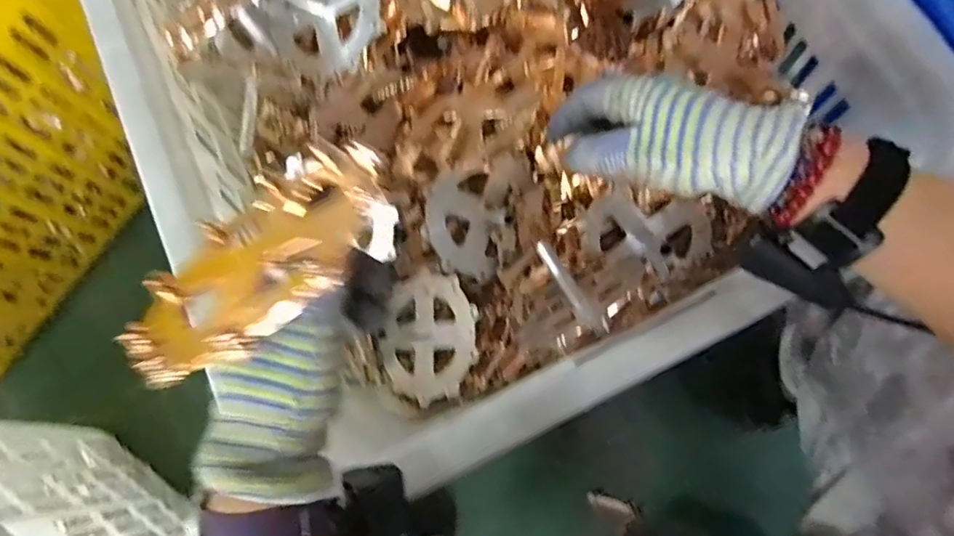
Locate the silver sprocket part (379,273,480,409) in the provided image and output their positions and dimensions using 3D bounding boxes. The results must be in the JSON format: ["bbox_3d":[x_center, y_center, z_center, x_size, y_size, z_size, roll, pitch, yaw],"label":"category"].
[{"bbox_3d":[-0.051,0.074,0.612,0.121,0.016,0.131,-3,82,34],"label":"silver sprocket part"}]

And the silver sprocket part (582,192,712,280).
[{"bbox_3d":[0.170,-0.033,0.574,0.128,0.011,0.075,6,100,-6],"label":"silver sprocket part"}]

